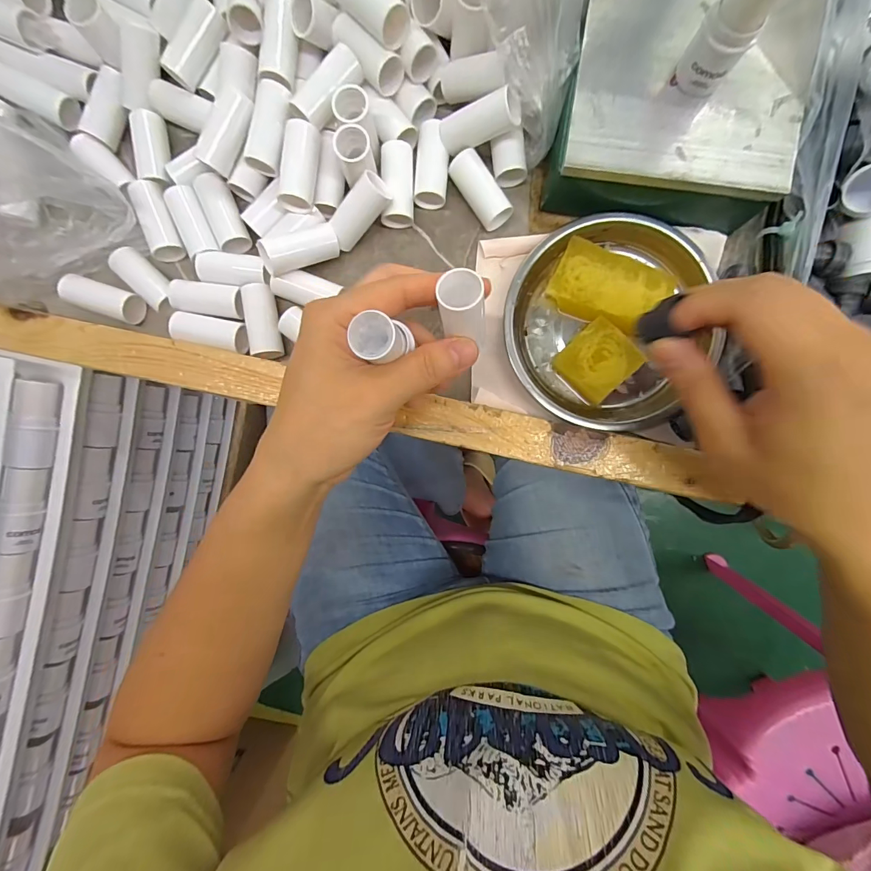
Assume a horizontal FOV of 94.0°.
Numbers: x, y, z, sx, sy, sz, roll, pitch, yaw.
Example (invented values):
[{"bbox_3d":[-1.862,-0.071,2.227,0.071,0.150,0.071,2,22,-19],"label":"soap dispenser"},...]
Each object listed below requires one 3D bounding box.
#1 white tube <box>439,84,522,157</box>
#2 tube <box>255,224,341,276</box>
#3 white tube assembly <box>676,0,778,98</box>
[{"bbox_3d":[0.025,-0.187,0.243,0.047,0.018,0.017,-6,91,28],"label":"white tube"},{"bbox_3d":[-0.085,-0.117,0.253,0.049,0.017,0.019,-28,90,-23],"label":"tube"},{"bbox_3d":[0.140,-0.194,0.191,0.024,0.058,0.021,33,92,1],"label":"white tube assembly"}]

